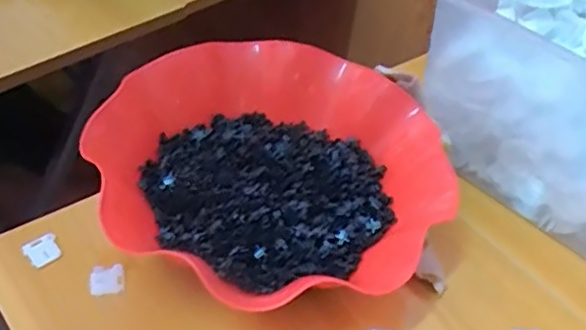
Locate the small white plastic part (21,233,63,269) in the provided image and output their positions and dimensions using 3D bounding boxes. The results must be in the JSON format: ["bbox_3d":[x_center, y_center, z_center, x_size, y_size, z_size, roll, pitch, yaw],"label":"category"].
[{"bbox_3d":[-0.160,0.055,0.398,0.021,0.009,0.018,-26,55,-31],"label":"small white plastic part"}]

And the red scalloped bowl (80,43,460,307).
[{"bbox_3d":[-0.011,0.009,0.424,0.229,0.081,0.212,16,45,7],"label":"red scalloped bowl"}]

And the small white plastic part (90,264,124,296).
[{"bbox_3d":[-0.113,0.070,0.376,0.019,0.009,0.017,-6,47,-16],"label":"small white plastic part"}]

